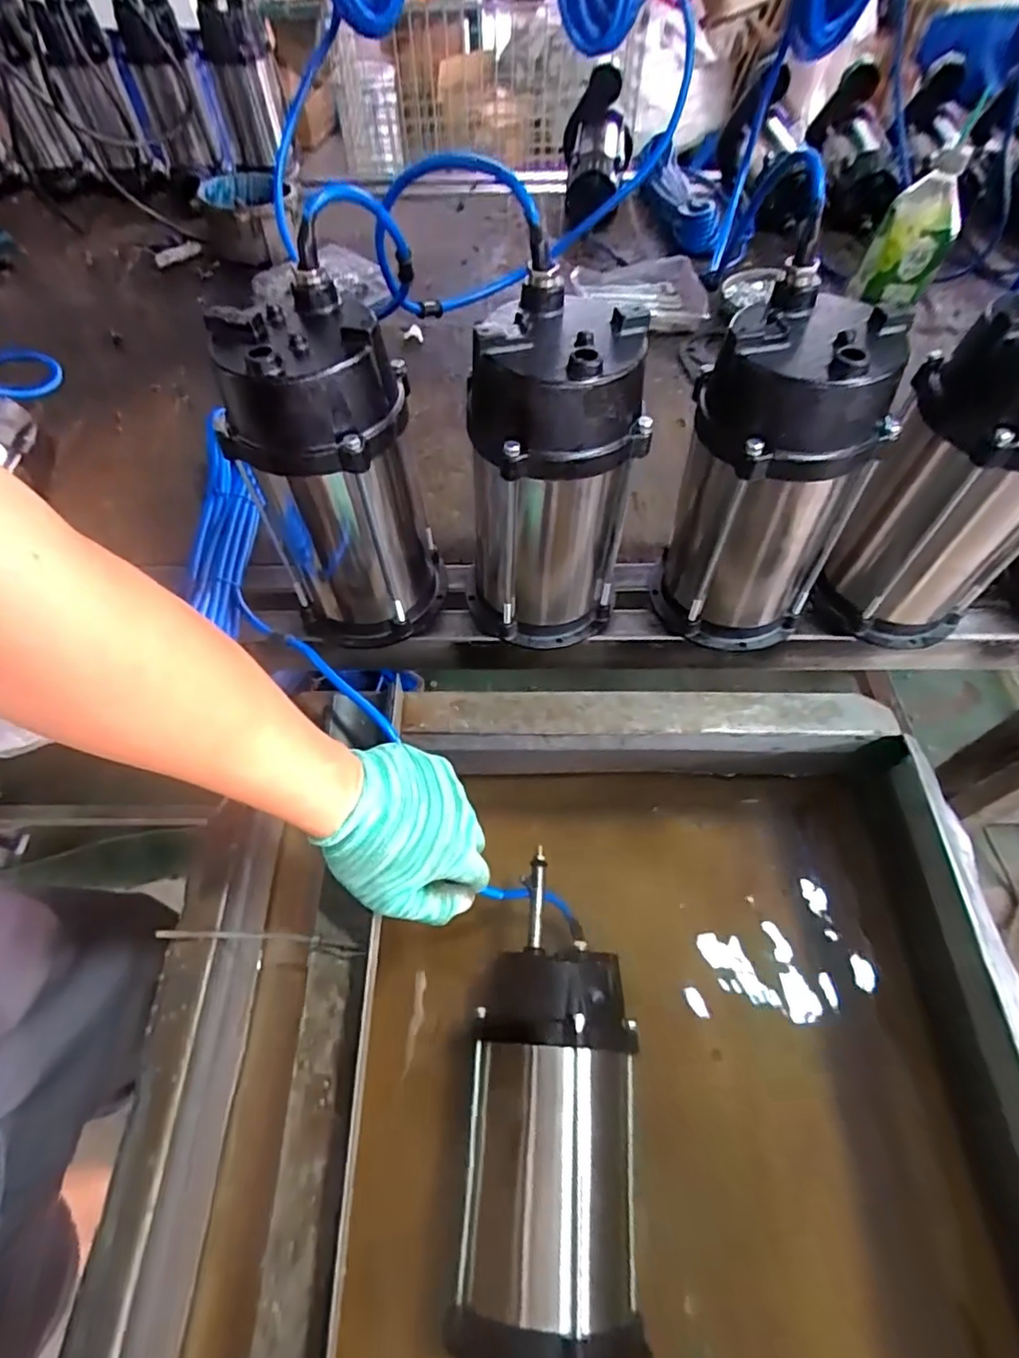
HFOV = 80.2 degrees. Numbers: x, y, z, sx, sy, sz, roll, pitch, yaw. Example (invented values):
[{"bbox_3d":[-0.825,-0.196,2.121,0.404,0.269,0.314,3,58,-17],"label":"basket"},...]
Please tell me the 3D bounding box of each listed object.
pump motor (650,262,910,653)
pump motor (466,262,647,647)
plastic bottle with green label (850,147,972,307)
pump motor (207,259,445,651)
[{"bbox_3d":[0.195,-0.138,0.477,0.134,0.261,0.106,20,60,13],"label":"pump motor"},{"bbox_3d":[0.030,-0.141,0.483,0.116,0.266,0.107,0,58,1],"label":"pump motor"},{"bbox_3d":[0.457,-0.506,0.682,0.082,0.126,0.094,25,62,15],"label":"plastic bottle with green label"},{"bbox_3d":[-0.133,-0.144,0.485,0.128,0.262,0.108,-16,59,-9],"label":"pump motor"}]

